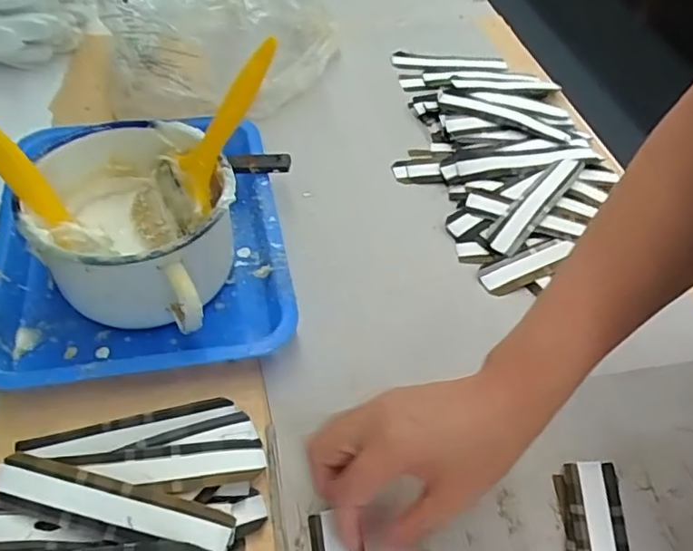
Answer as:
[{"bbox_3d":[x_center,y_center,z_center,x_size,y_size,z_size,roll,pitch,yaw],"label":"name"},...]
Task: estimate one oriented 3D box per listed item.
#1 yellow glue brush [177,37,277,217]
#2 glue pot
[{"bbox_3d":[-0.086,-0.114,0.439,0.018,0.130,0.050,5,37,-50],"label":"yellow glue brush"},{"bbox_3d":[-0.165,-0.035,0.461,0.154,0.093,0.144,3,49,-3],"label":"glue pot"}]

